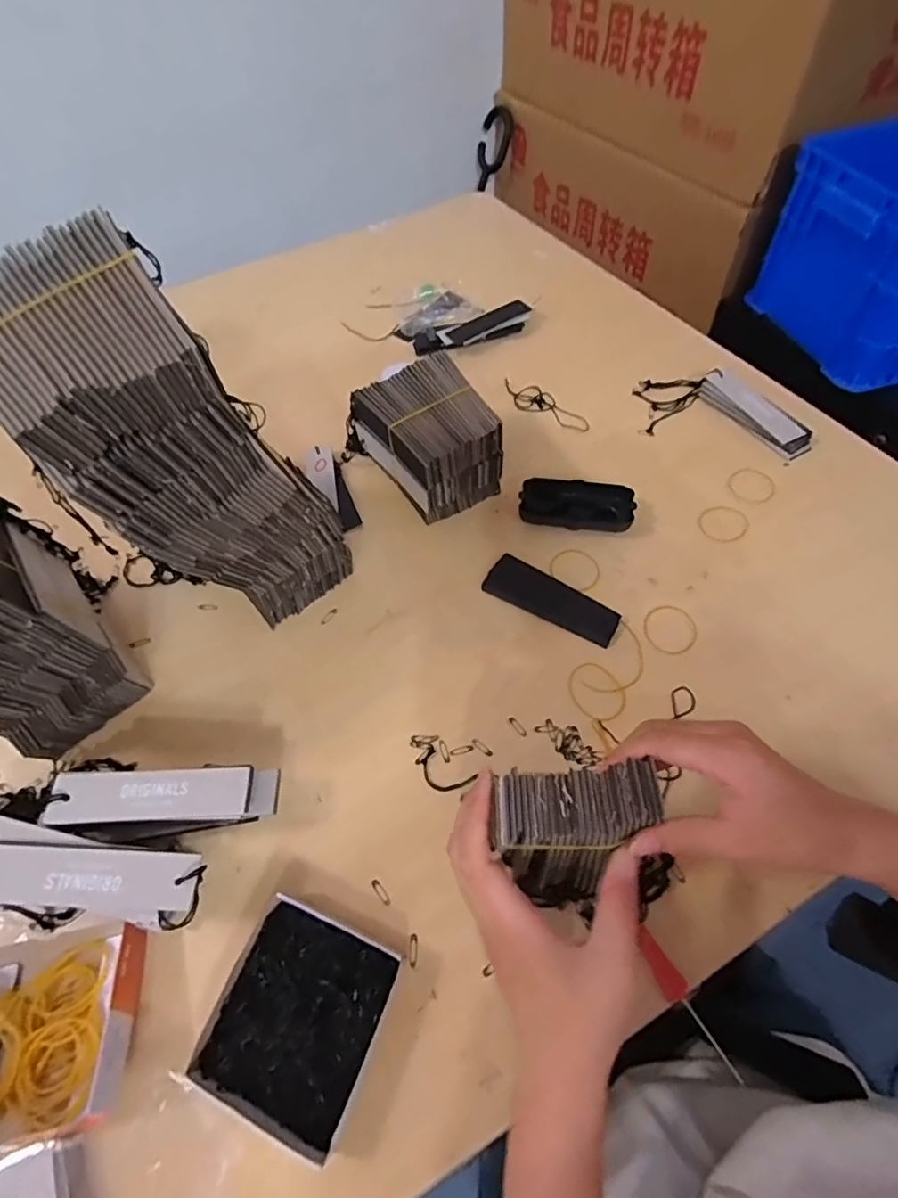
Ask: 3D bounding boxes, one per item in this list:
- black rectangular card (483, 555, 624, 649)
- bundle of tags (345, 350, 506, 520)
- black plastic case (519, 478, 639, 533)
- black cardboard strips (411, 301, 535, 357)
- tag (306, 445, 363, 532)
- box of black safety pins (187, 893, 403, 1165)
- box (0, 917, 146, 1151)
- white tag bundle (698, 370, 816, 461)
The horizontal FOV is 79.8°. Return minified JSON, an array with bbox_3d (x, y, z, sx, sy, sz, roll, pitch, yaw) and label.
[{"bbox_3d":[0.096,0.001,0.501,0.126,0.008,0.043,29,64,21],"label":"black rectangular card"},{"bbox_3d":[-0.020,-0.158,0.548,0.105,0.108,0.133,-28,59,-13],"label":"bundle of tags"},{"bbox_3d":[0.129,-0.094,0.546,0.110,0.025,0.054,4,57,7],"label":"black plastic case"},{"bbox_3d":[0.034,-0.370,0.730,0.166,0.021,0.055,-21,58,-9],"label":"black cardboard strips"},{"bbox_3d":[-0.132,-0.127,0.598,0.035,0.007,0.127,-15,60,-19],"label":"tag"},{"bbox_3d":[-0.095,0.263,0.341,0.098,0.024,0.103,18,60,15],"label":"box of black safety pins"},{"bbox_3d":[-0.257,0.265,0.333,0.116,0.035,0.111,-10,57,-2],"label":"box"},{"bbox_3d":[0.340,-0.209,0.599,0.037,0.021,0.136,-30,60,-14],"label":"white tag bundle"}]

